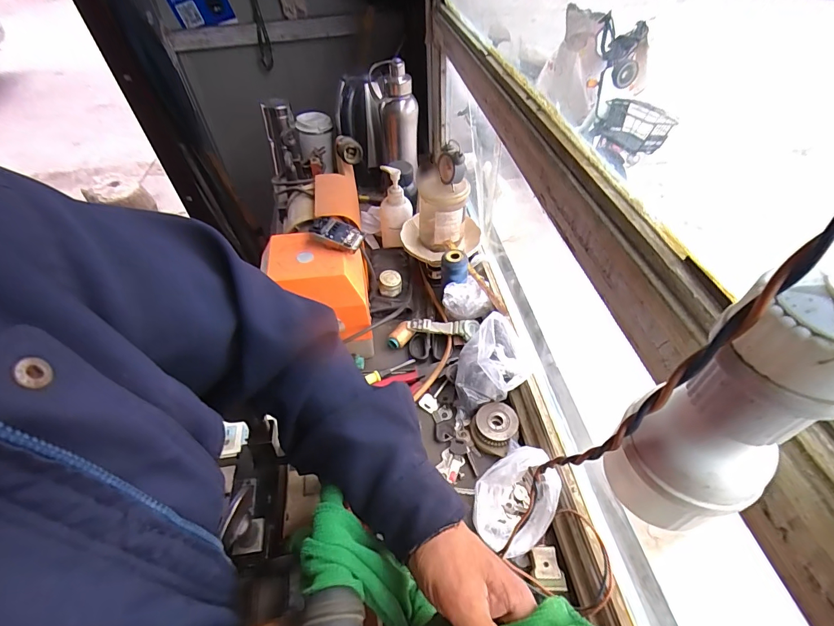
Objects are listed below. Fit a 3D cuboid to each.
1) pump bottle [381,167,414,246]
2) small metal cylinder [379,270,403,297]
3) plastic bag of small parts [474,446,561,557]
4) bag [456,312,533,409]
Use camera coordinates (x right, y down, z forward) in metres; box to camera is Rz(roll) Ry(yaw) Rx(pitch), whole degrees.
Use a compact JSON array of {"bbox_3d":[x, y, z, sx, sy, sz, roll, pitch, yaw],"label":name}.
[{"bbox_3d":[-0.042,-0.199,0.768,0.062,0.155,0.049,11,25,14],"label":"pump bottle"},{"bbox_3d":[-0.045,-0.052,0.680,0.037,0.033,0.035,-6,48,-1],"label":"small metal cylinder"},{"bbox_3d":[0.120,0.221,0.480,0.105,0.057,0.088,-27,52,-19],"label":"plastic bag of small parts"},{"bbox_3d":[0.104,0.074,0.557,0.097,0.110,0.092,7,49,10],"label":"bag"}]

